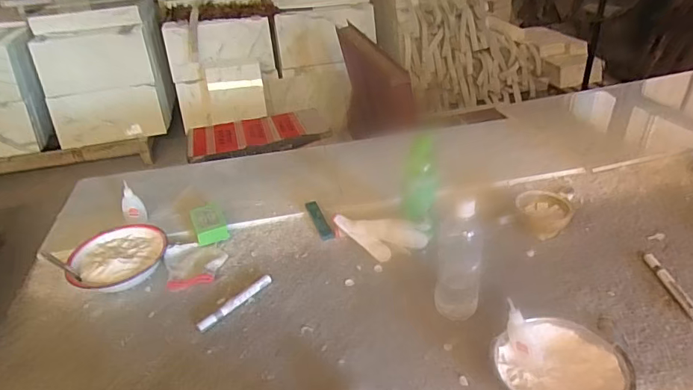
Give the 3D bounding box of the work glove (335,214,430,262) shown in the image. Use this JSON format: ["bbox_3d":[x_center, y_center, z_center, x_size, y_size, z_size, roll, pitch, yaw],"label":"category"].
[{"bbox_3d":[0.064,0.068,0.858,0.154,0.051,0.080,22,41,33],"label":"work glove"}]

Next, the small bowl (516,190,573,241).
[{"bbox_3d":[0.370,0.029,0.885,0.098,0.051,0.083,-30,42,-34],"label":"small bowl"}]

